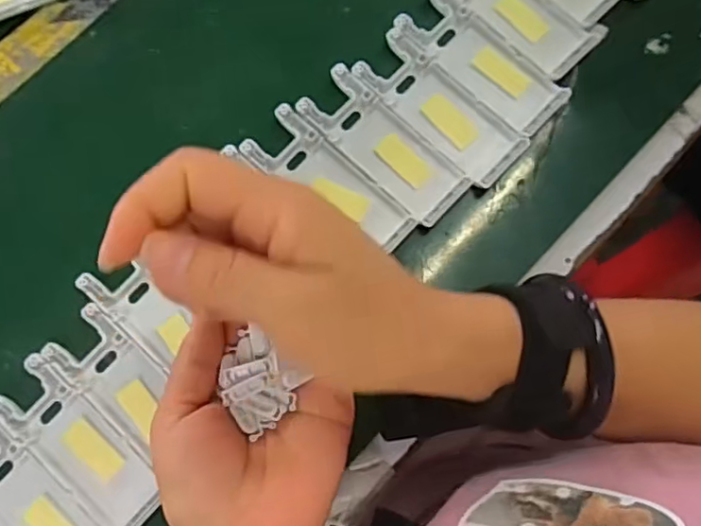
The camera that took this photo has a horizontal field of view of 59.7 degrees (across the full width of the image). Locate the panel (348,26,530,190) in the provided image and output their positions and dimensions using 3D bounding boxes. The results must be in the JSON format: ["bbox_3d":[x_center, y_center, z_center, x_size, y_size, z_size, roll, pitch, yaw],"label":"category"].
[{"bbox_3d":[0.051,-0.089,0.355,0.102,0.007,0.040,41,82,8],"label":"panel"}]

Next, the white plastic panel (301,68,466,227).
[{"bbox_3d":[0.018,-0.067,0.352,0.039,0.009,0.102,-44,82,-7],"label":"white plastic panel"}]

